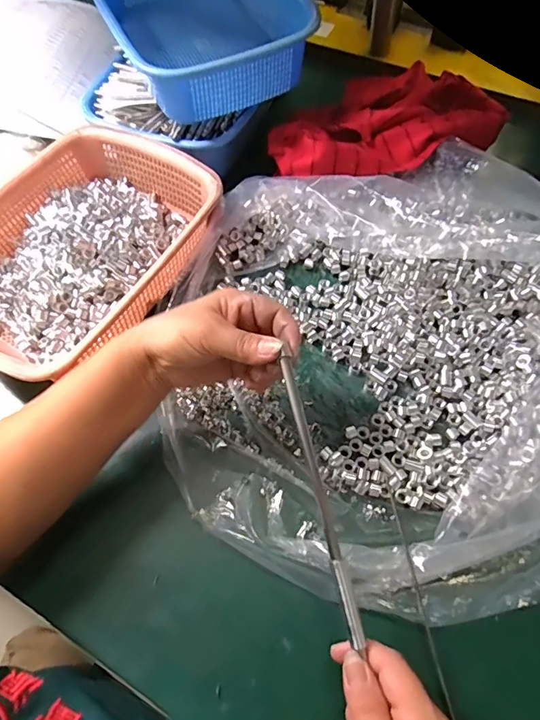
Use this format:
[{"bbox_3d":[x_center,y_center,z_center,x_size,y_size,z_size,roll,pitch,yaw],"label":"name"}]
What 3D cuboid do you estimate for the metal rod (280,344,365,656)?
[{"bbox_3d":[0.035,0.094,0.323,0.008,0.009,0.201,-13,82,-5],"label":"metal rod"}]

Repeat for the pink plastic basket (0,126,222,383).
[{"bbox_3d":[-0.200,-0.119,0.481,0.210,0.079,0.291,26,68,14],"label":"pink plastic basket"}]

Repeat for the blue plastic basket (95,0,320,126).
[{"bbox_3d":[-0.085,-0.395,0.529,0.193,0.082,0.266,-22,65,-9],"label":"blue plastic basket"}]

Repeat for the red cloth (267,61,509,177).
[{"bbox_3d":[0.136,-0.272,0.545,0.221,0.067,0.248,32,69,16],"label":"red cloth"}]

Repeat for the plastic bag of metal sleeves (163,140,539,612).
[{"bbox_3d":[0.122,-0.018,0.426,0.451,0.083,0.446,-1,64,1],"label":"plastic bag of metal sleeves"}]

